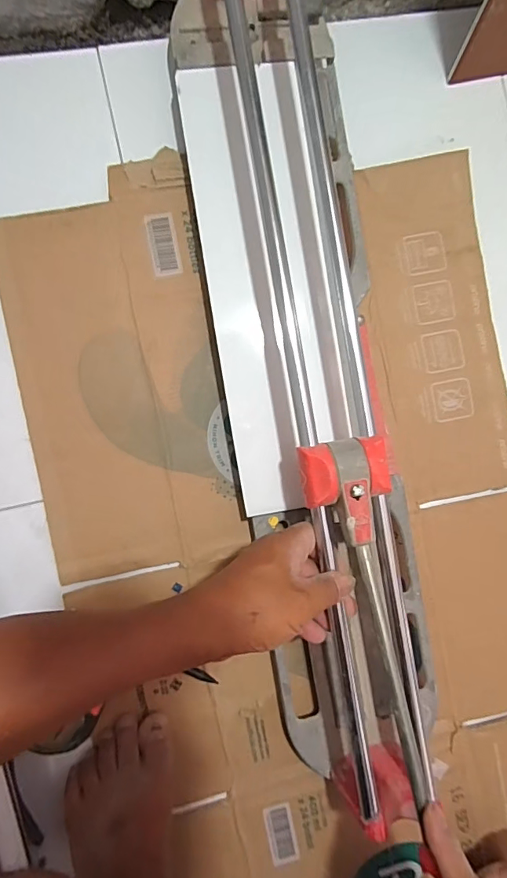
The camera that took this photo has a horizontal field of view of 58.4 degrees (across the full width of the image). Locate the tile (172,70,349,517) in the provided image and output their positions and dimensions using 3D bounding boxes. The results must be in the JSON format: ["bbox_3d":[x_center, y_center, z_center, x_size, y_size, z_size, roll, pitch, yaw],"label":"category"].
[{"bbox_3d":[0.015,-0.135,0.406,0.108,0.010,0.391,-9,90,-5],"label":"tile"}]

